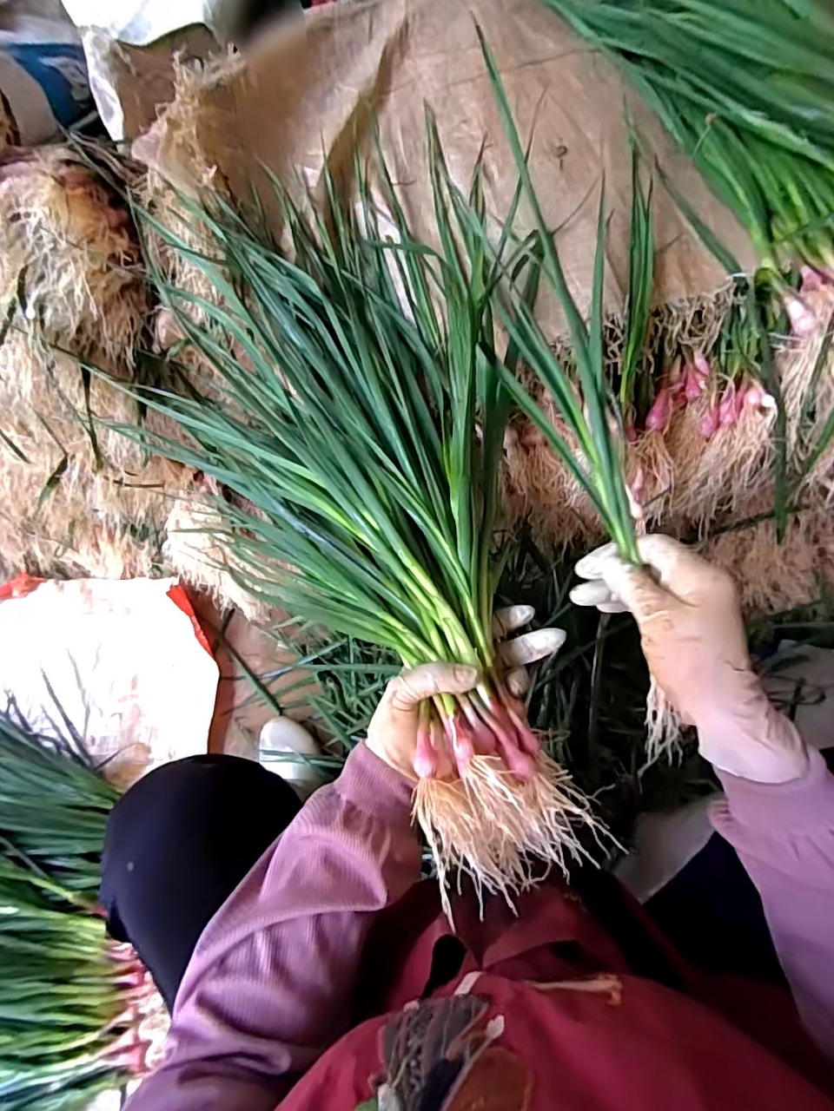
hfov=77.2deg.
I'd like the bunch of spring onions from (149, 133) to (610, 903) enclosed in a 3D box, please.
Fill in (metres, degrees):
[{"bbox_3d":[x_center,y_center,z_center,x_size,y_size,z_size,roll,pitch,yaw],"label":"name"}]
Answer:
[{"bbox_3d":[-0.037,-0.069,0.428,0.281,0.129,0.573,-16,70,-6],"label":"bunch of spring onions"}]

